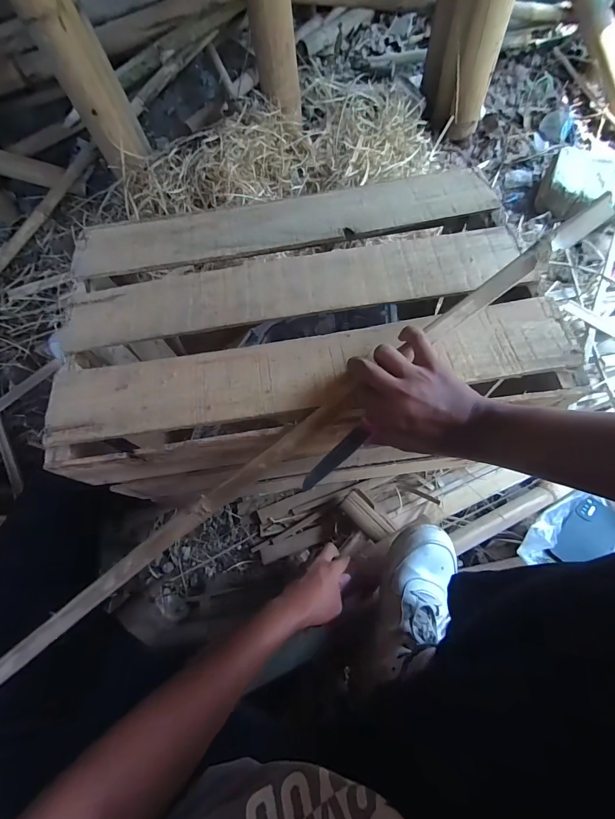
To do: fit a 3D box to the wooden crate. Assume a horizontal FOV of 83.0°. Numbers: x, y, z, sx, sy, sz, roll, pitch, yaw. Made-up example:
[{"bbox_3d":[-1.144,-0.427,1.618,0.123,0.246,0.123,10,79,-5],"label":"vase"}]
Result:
[{"bbox_3d":[-0.008,-0.073,0.571,0.589,0.348,0.390,-10,70,-3],"label":"wooden crate"}]

